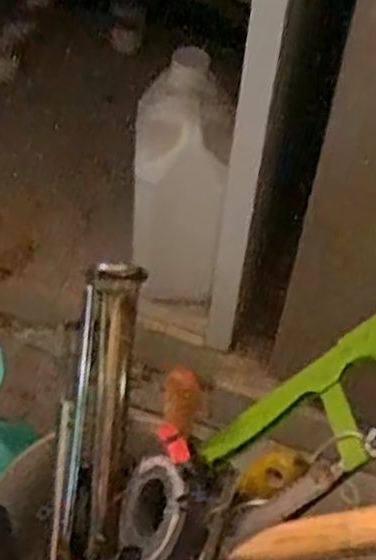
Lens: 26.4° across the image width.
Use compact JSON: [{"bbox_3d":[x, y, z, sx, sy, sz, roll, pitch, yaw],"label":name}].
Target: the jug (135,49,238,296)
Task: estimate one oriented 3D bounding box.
[{"bbox_3d":[-0.009,-0.093,0.795,0.088,0.226,0.109,6,47,-1],"label":"jug"}]

